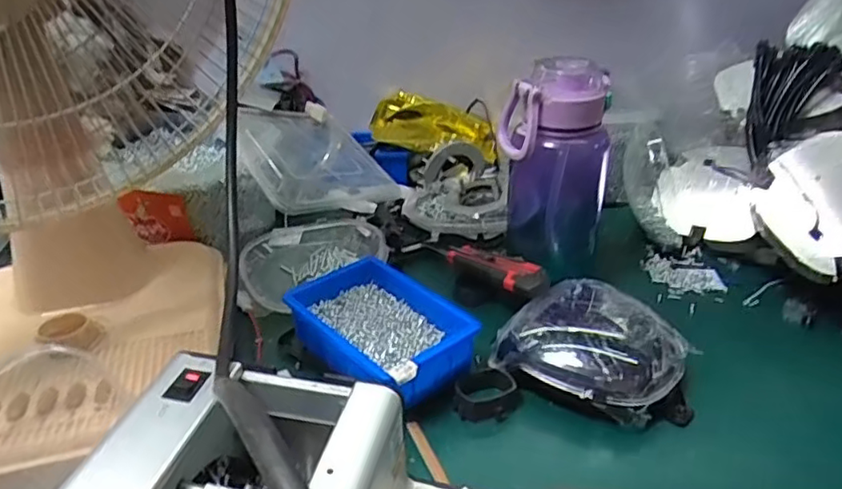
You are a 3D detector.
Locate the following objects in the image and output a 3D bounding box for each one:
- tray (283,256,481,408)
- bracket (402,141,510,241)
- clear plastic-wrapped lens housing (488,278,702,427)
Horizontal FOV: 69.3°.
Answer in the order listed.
[{"bbox_3d":[-0.040,0.072,0.513,0.164,0.051,0.107,25,40,37],"label":"tray"},{"bbox_3d":[0.044,-0.077,0.726,0.117,0.050,0.186,3,31,8],"label":"bracket"},{"bbox_3d":[0.145,0.087,0.491,0.142,0.055,0.114,24,39,37],"label":"clear plastic-wrapped lens housing"}]

